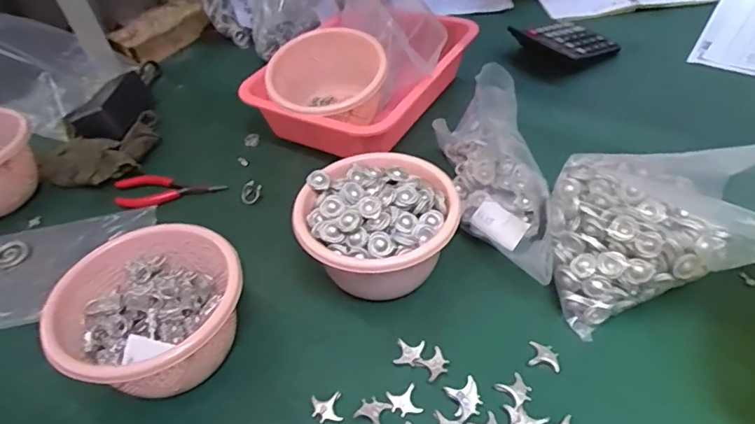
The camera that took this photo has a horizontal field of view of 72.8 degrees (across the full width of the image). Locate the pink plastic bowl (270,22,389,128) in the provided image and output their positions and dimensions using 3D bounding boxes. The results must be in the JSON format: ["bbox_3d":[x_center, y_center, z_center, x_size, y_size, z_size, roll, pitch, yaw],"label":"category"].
[{"bbox_3d":[-0.056,-0.158,0.653,0.146,0.092,0.124,-24,57,1],"label":"pink plastic bowl"}]

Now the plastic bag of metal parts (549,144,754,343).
[{"bbox_3d":[0.274,0.006,0.433,0.234,0.150,0.134,2,45,10],"label":"plastic bag of metal parts"}]

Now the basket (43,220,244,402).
[{"bbox_3d":[-0.185,0.091,0.443,0.143,0.099,0.140,-4,44,4],"label":"basket"}]

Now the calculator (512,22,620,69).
[{"bbox_3d":[0.288,-0.265,0.786,0.132,0.035,0.113,-27,47,-19],"label":"calculator"}]

